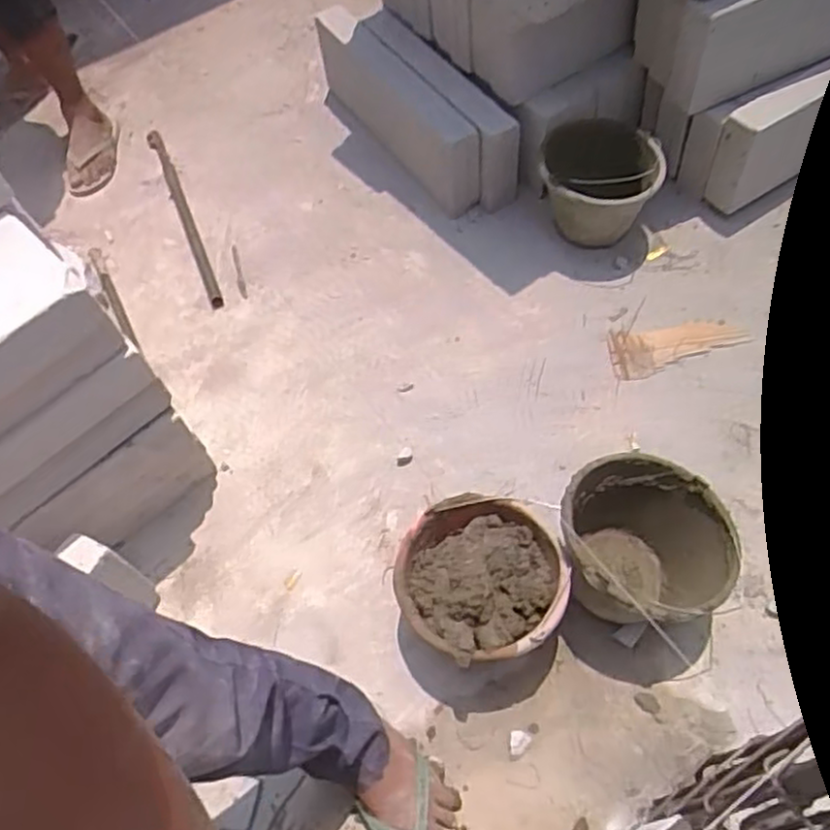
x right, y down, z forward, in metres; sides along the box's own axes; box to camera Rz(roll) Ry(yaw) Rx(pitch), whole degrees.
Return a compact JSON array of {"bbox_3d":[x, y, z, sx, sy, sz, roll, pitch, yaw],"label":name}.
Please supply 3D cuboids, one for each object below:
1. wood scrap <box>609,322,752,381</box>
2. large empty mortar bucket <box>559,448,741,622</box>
[{"bbox_3d":[0.499,-0.134,1.398,0.253,0.013,0.095,-12,58,-2],"label":"wood scrap"},{"bbox_3d":[0.342,0.201,1.110,0.245,0.195,0.233,-2,58,4],"label":"large empty mortar bucket"}]

